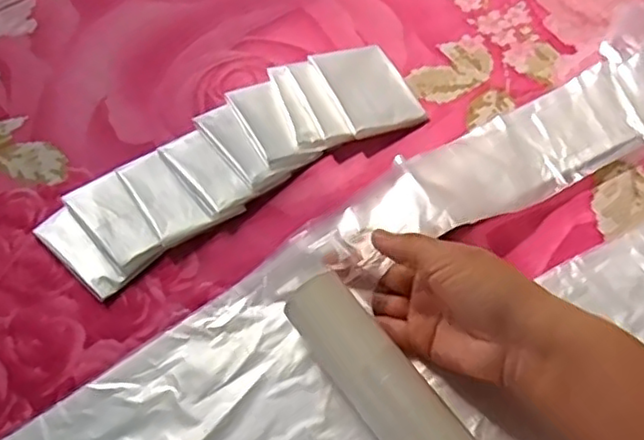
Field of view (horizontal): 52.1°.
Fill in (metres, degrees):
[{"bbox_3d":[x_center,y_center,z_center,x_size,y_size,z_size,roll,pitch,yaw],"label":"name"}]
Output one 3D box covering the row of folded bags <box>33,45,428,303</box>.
[{"bbox_3d":[-0.061,-0.046,0.476,0.274,0.014,0.102,-35,62,-17],"label":"row of folded bags"}]

